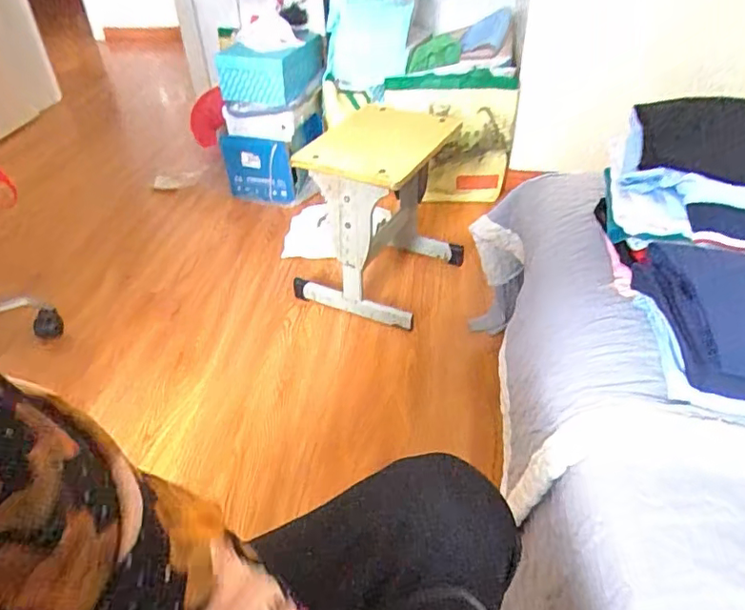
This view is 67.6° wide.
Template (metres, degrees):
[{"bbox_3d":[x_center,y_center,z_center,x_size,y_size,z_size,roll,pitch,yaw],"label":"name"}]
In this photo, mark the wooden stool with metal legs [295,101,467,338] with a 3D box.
[{"bbox_3d":[0.022,-0.204,1.279,0.305,0.385,0.360,20,44,26],"label":"wooden stool with metal legs"}]

